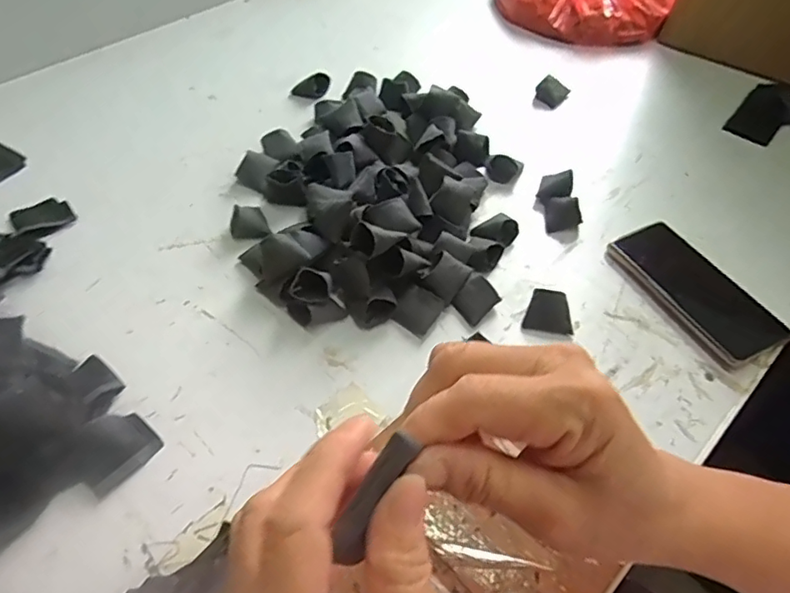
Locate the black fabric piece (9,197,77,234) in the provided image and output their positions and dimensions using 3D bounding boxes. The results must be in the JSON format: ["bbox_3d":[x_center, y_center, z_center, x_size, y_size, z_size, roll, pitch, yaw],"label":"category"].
[{"bbox_3d":[-0.358,-0.082,0.568,0.054,0.007,0.045,-29,59,-22],"label":"black fabric piece"}]

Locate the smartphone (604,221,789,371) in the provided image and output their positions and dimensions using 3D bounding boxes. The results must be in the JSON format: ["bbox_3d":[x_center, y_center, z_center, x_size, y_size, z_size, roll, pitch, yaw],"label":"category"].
[{"bbox_3d":[0.277,-0.005,0.521,0.080,0.016,0.155,-21,56,-18],"label":"smartphone"}]

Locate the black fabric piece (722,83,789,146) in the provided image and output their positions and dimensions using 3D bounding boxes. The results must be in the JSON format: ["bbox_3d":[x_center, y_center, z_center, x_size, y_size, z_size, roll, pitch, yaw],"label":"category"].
[{"bbox_3d":[0.457,-0.219,0.676,0.077,0.031,0.104,34,58,21],"label":"black fabric piece"}]

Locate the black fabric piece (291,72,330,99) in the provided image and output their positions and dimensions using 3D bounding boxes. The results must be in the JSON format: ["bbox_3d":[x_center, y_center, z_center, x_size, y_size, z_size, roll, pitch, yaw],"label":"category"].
[{"bbox_3d":[-0.106,-0.264,0.706,0.047,0.024,0.019,-5,53,-7],"label":"black fabric piece"}]

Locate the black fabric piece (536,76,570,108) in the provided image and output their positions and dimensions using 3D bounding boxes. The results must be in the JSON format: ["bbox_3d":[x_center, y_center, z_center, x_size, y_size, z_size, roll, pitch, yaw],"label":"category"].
[{"bbox_3d":[0.199,-0.260,0.715,0.036,0.010,0.033,40,97,6],"label":"black fabric piece"}]

